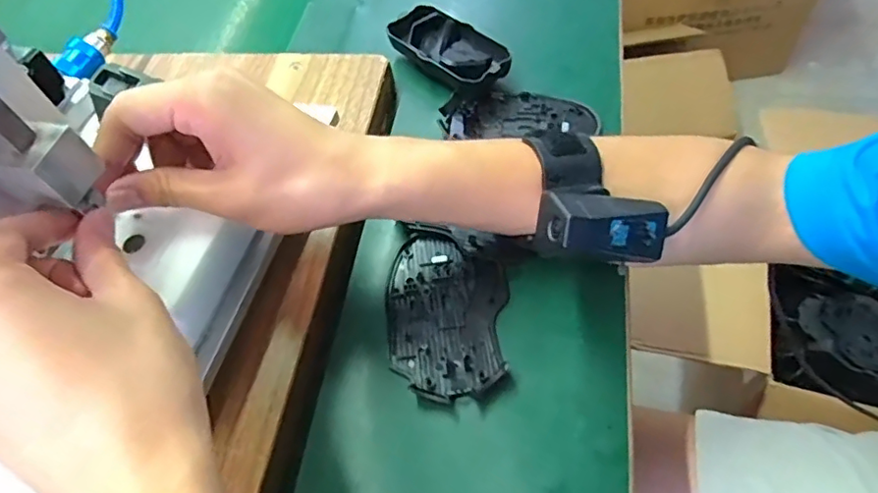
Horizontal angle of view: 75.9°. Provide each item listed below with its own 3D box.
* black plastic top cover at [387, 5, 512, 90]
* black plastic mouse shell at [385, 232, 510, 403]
[{"bbox_3d":[0.007,-0.161,0.464,0.053,0.024,0.105,-39,64,-23],"label":"black plastic top cover"},{"bbox_3d":[0.004,0.041,0.349,0.072,0.010,0.108,3,56,2],"label":"black plastic mouse shell"}]

